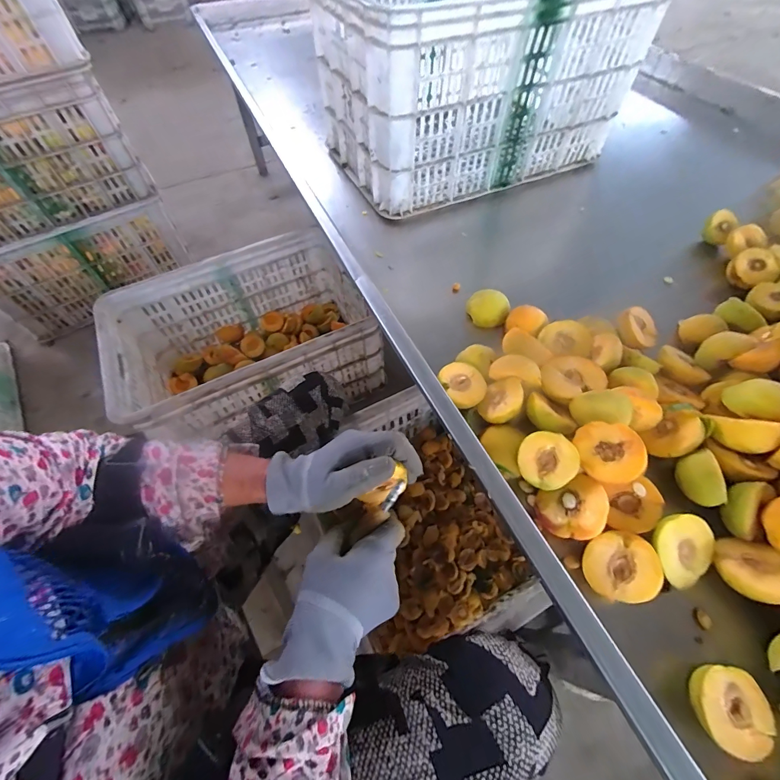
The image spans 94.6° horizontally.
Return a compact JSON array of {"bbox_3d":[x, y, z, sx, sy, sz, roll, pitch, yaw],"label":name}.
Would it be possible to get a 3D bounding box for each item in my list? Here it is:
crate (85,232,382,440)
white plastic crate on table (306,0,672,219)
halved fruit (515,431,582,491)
[{"bbox_3d":[-0.314,-0.111,0.832,0.517,0.238,0.346,-24,61,-13],"label":"crate"},{"bbox_3d":[0.147,-0.583,0.676,0.510,0.280,0.348,-22,60,-12],"label":"white plastic crate on table"},{"bbox_3d":[0.162,0.072,0.372,0.055,0.022,0.055,-6,76,22],"label":"halved fruit"}]

